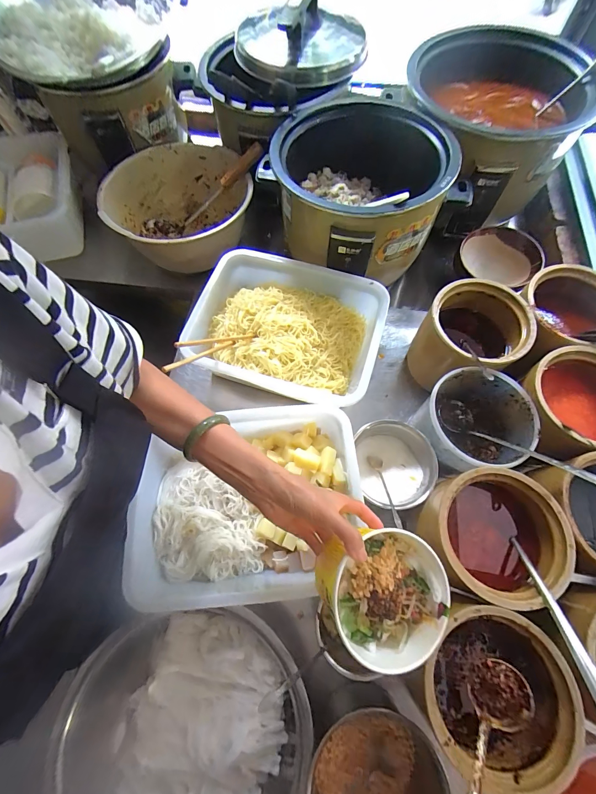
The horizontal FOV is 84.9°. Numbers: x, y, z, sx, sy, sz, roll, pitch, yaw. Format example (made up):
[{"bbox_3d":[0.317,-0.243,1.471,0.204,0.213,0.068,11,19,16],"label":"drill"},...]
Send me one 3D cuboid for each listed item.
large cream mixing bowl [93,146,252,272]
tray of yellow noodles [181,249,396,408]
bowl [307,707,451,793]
[{"bbox_3d":[-0.255,-0.409,0.738,0.298,0.140,0.308,0,68,1],"label":"large cream mixing bowl"},{"bbox_3d":[-0.029,-0.123,0.625,0.334,0.100,0.259,18,70,8],"label":"tray of yellow noodles"},{"bbox_3d":[0.086,0.450,0.405,0.142,0.108,0.134,-11,69,-4],"label":"bowl"}]

